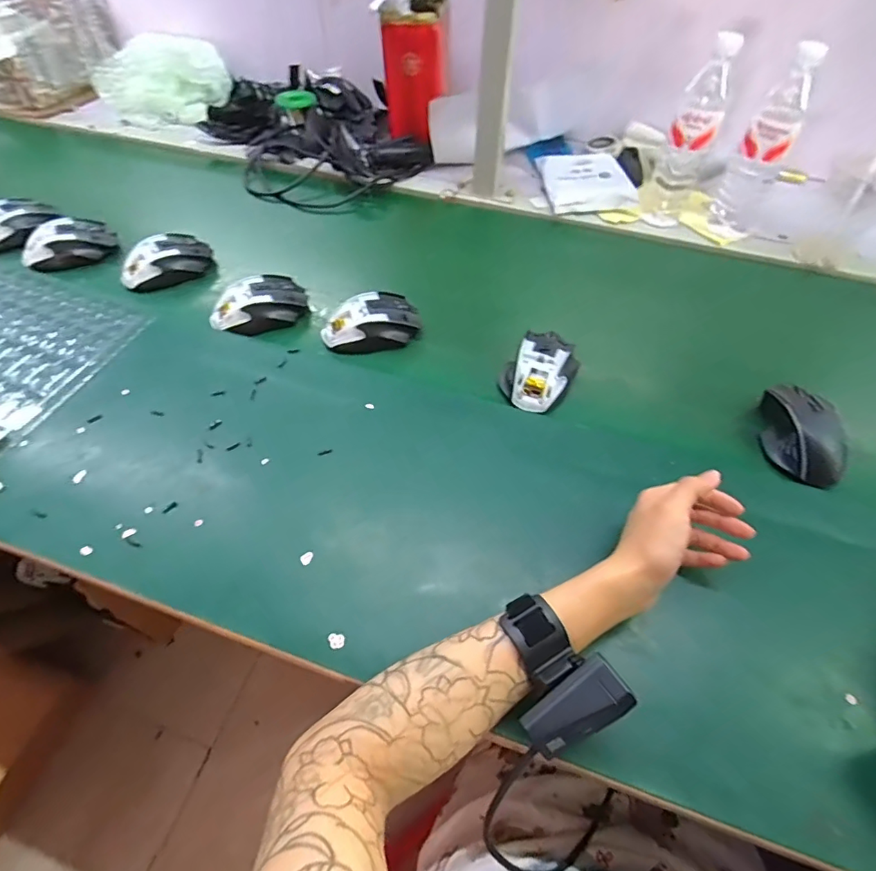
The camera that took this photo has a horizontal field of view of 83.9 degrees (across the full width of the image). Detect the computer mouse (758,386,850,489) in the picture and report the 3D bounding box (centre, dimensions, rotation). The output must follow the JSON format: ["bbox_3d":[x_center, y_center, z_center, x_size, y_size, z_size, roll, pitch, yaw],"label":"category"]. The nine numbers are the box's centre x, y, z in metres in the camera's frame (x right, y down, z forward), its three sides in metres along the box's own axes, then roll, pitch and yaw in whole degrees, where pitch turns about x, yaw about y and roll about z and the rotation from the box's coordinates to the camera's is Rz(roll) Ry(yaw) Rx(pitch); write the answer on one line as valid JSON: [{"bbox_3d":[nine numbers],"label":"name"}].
[{"bbox_3d":[0.371,-0.005,0.503,0.064,0.047,0.113,4,54,2],"label":"computer mouse"}]

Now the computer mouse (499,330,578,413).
[{"bbox_3d":[0.116,-0.077,0.547,0.076,0.035,0.109,24,57,16],"label":"computer mouse"}]

